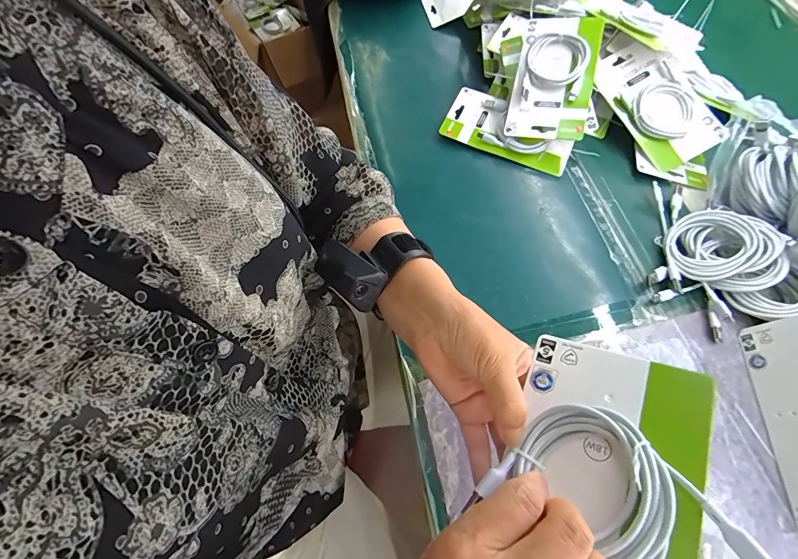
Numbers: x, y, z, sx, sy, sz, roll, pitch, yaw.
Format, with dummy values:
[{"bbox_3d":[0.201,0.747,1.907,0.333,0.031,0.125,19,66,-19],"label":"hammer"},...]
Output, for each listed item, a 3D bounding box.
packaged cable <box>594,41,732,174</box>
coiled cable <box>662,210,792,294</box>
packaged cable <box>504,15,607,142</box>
[{"bbox_3d":[0.348,-0.241,0.511,0.095,0.027,0.177,-29,81,8],"label":"packaged cable"},{"bbox_3d":[0.366,-0.031,0.430,0.106,0.034,0.094,8,69,26],"label":"coiled cable"},{"bbox_3d":[0.208,-0.279,0.511,0.097,0.024,0.183,12,83,16],"label":"packaged cable"}]

